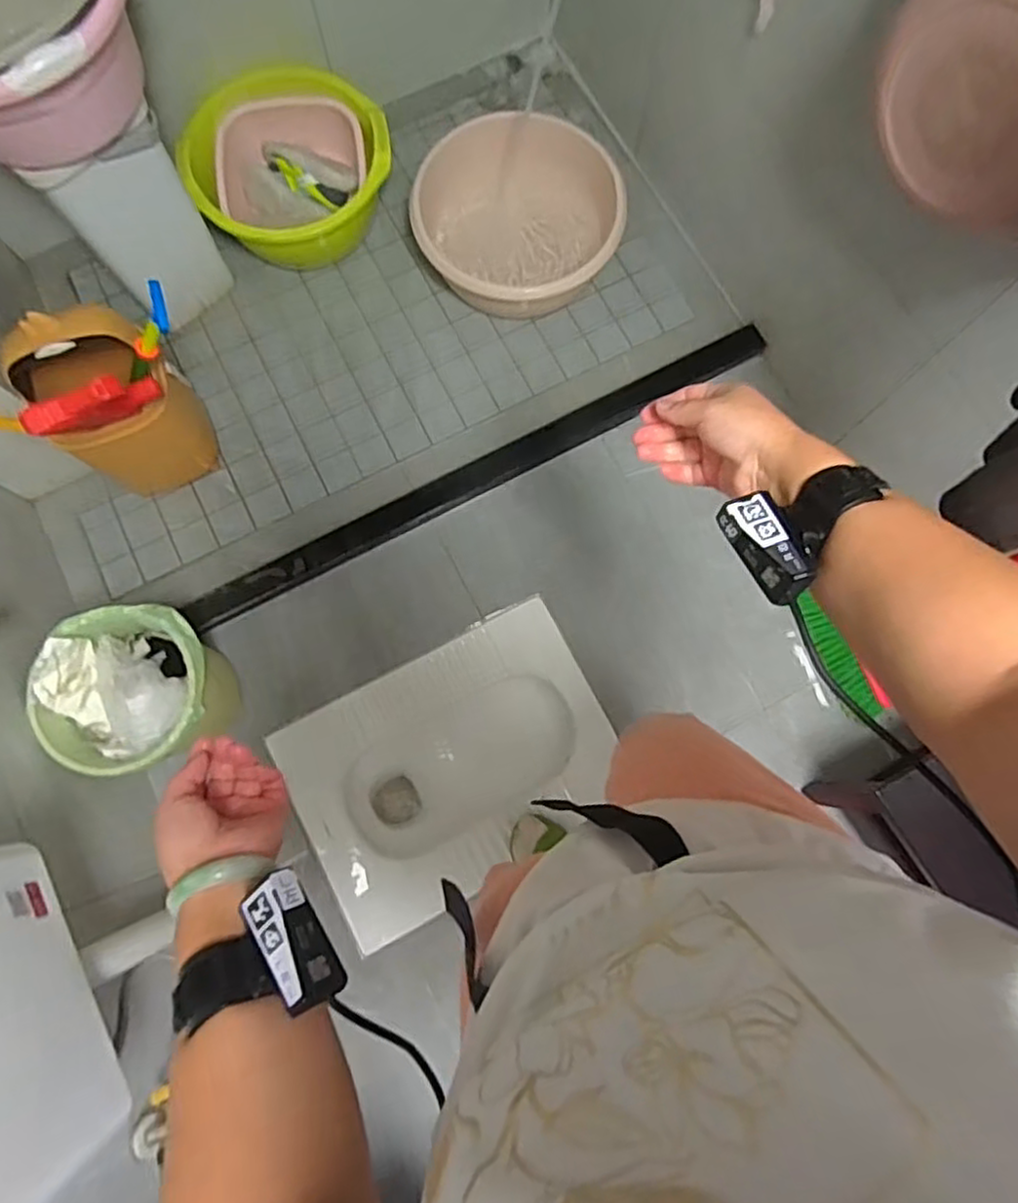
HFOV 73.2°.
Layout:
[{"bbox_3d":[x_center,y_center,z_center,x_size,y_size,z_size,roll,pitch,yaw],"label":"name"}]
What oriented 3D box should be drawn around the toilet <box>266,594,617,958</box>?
[{"bbox_3d":[-0.106,0.318,1.316,0.589,0.129,0.430,-28,81,-5],"label":"toilet"}]

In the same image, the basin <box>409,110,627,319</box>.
[{"bbox_3d":[0.015,-0.805,1.421,0.405,0.116,0.346,-13,80,-2],"label":"basin"}]

